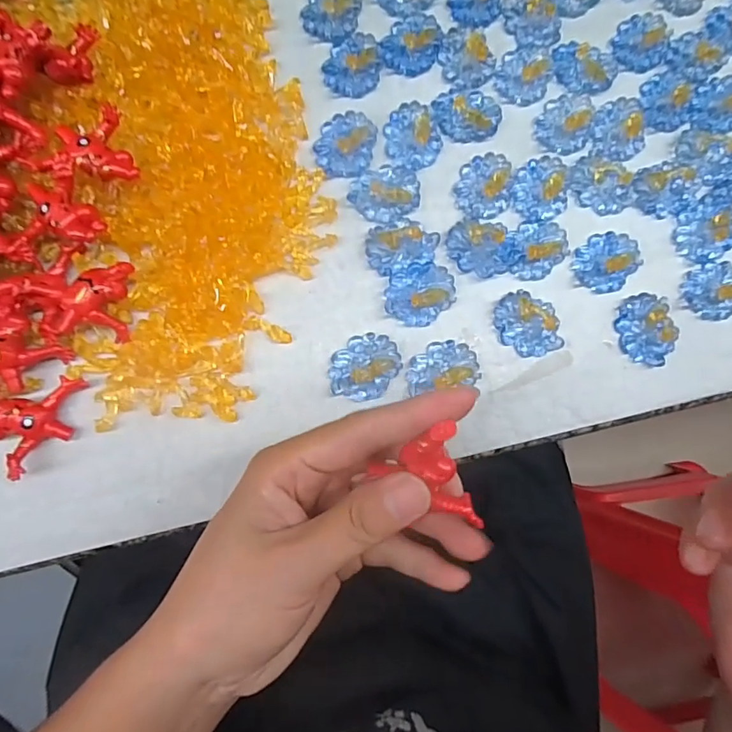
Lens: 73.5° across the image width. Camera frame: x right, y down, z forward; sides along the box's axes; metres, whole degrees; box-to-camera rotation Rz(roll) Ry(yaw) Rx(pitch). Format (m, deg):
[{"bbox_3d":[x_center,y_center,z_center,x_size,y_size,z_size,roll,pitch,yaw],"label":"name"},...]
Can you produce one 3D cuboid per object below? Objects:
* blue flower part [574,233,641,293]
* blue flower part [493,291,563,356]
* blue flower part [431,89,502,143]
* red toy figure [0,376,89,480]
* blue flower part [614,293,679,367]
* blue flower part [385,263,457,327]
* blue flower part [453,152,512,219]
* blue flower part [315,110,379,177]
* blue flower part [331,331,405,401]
[{"bbox_3d":[0.129,-0.056,0.264,0.037,0.005,0.030,-39,86,-9],"label":"blue flower part"},{"bbox_3d":[0.085,-0.022,0.254,0.032,0.011,0.033,1,81,-4],"label":"blue flower part"},{"bbox_3d":[0.056,-0.138,0.266,0.037,0.006,0.029,-6,82,-5],"label":"blue flower part"},{"bbox_3d":[-0.149,0.024,0.223,0.044,0.014,0.036,-34,85,-8],"label":"red toy figure"},{"bbox_3d":[0.150,-0.020,0.259,0.030,0.008,0.037,-12,82,-6],"label":"blue flower part"},{"bbox_3d":[0.028,-0.037,0.249,0.036,0.013,0.030,-31,85,-8],"label":"blue flower part"},{"bbox_3d":[0.065,-0.097,0.259,0.029,0.013,0.035,29,80,1],"label":"blue flower part"},{"bbox_3d":[-0.010,-0.117,0.256,0.030,0.011,0.036,15,80,-2],"label":"blue flower part"},{"bbox_3d":[-0.001,0.001,0.245,0.030,0.009,0.036,35,80,2],"label":"blue flower part"}]

